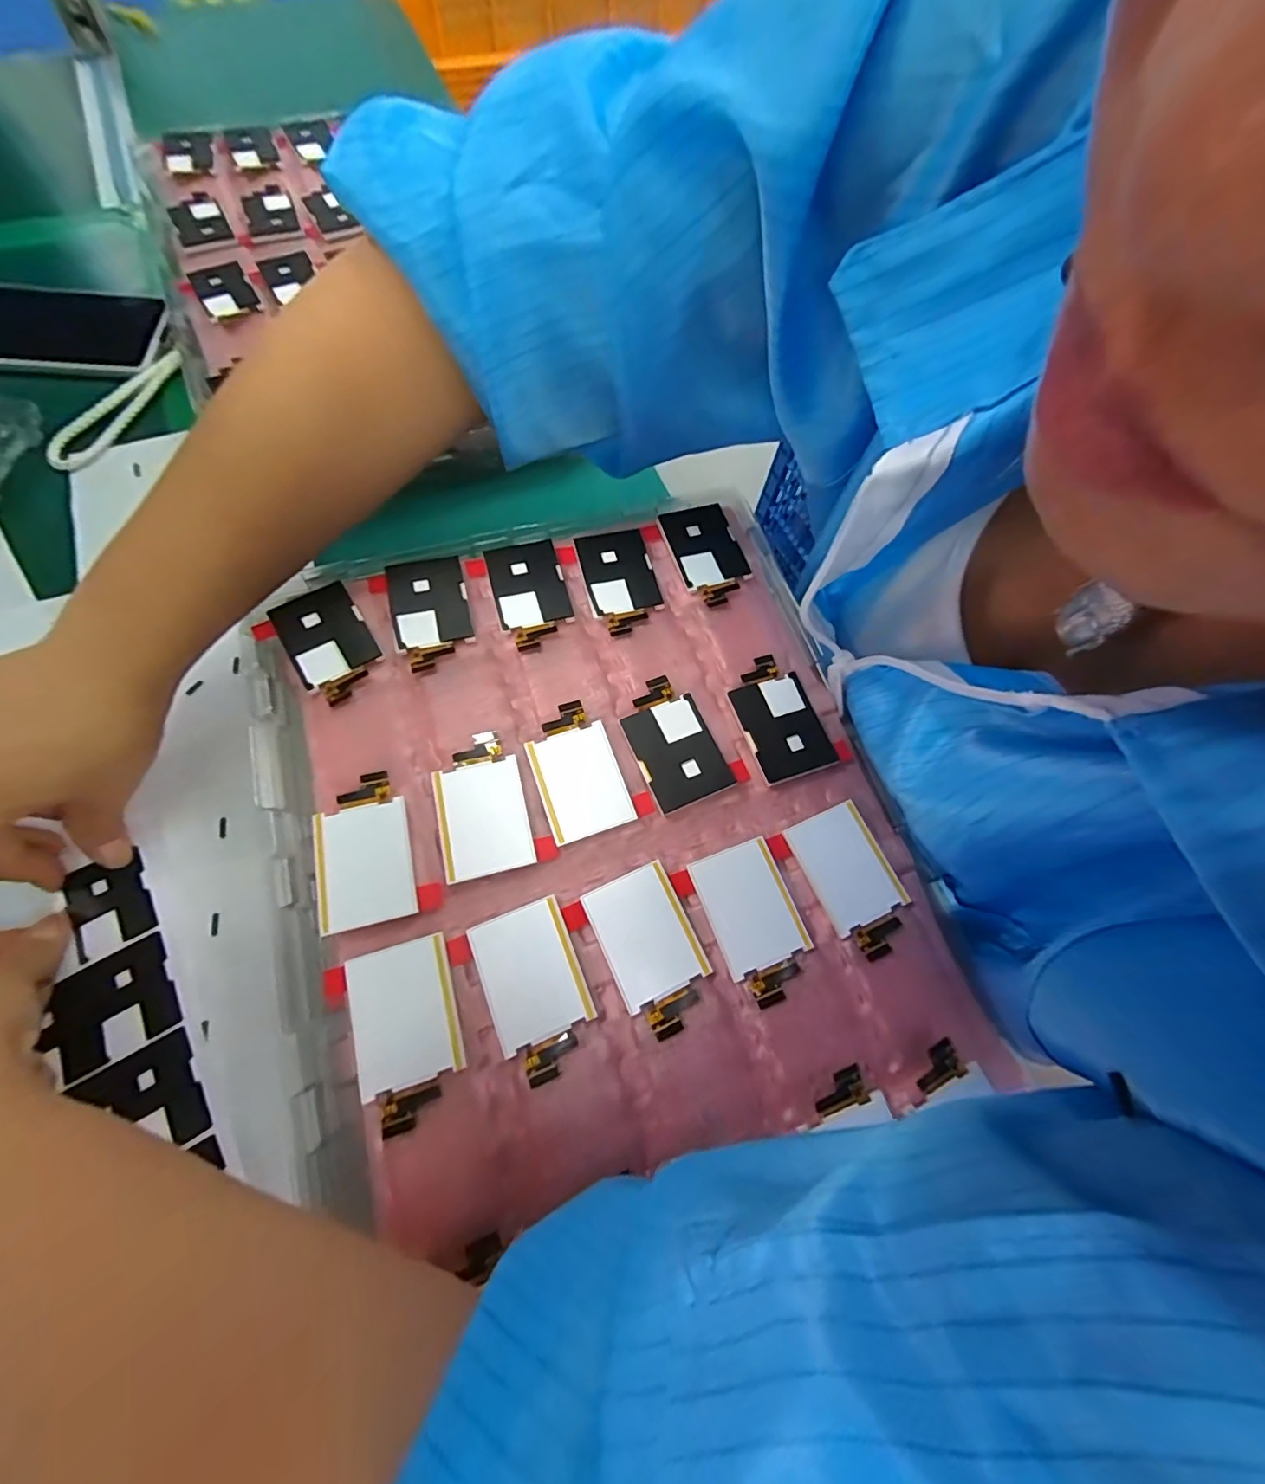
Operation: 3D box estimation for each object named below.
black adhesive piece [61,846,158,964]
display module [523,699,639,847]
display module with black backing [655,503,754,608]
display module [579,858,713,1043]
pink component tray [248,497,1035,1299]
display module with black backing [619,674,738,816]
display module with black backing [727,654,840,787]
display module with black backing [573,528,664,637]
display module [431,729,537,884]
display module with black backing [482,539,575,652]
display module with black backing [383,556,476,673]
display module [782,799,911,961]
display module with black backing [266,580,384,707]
[{"bbox_3d":[-0.257,0.079,0.264,0.033,0.004,0.043,-28,72,-13],"label":"black adhesive piece"},{"bbox_3d":[-0.024,0.012,0.229,0.035,0.004,0.057,-19,71,-11],"label":"display module"},{"bbox_3d":[0.038,-0.095,0.275,0.035,0.007,0.058,-17,71,-10],"label":"display module with black backing"},{"bbox_3d":[0.007,0.079,0.208,0.035,0.004,0.057,-23,72,-12],"label":"display module"},{"bbox_3d":[-0.023,0.019,0.228,0.252,0.018,0.278,-13,70,-8],"label":"pink component tray"},{"bbox_3d":[0.017,-0.001,0.236,0.035,0.004,0.057,-22,72,-12],"label":"display module with black backing"},{"bbox_3d":[0.065,-0.011,0.244,0.035,0.006,0.057,-17,71,-11],"label":"display module with black backing"},{"bbox_3d":[-0.006,-0.079,0.264,0.034,0.007,0.056,-11,70,-9],"label":"display module with black backing"},{"bbox_3d":[-0.062,0.025,0.221,0.034,0.004,0.058,-13,70,-9],"label":"display module"},{"bbox_3d":[-0.049,-0.071,0.259,0.034,0.007,0.056,-15,71,-10],"label":"display module with black backing"},{"bbox_3d":[-0.094,-0.060,0.250,0.035,0.007,0.056,-14,71,-9],"label":"display module with black backing"},{"bbox_3d":[0.091,0.056,0.222,0.035,0.005,0.057,-20,72,-12],"label":"display module"},{"bbox_3d":[-0.135,-0.044,0.240,0.034,0.007,0.055,-30,74,-15],"label":"display module with black backing"}]

